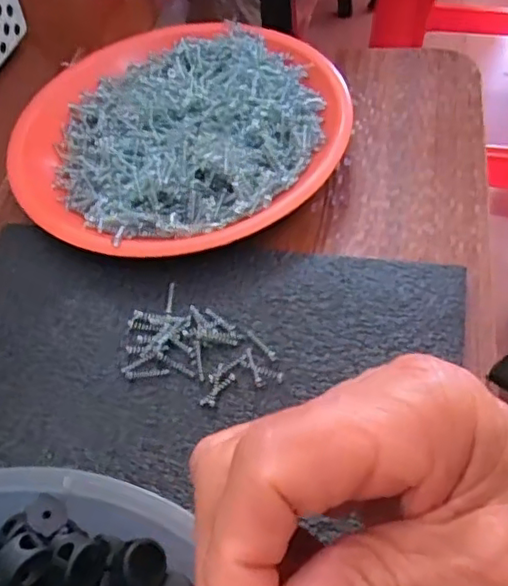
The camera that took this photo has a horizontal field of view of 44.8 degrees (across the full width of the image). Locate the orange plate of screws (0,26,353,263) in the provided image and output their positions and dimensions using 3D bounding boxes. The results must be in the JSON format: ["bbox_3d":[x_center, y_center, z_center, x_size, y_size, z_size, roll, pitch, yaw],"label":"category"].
[{"bbox_3d":[-0.046,-0.094,0.360,0.190,0.025,0.182,-3,54,4],"label":"orange plate of screws"}]

